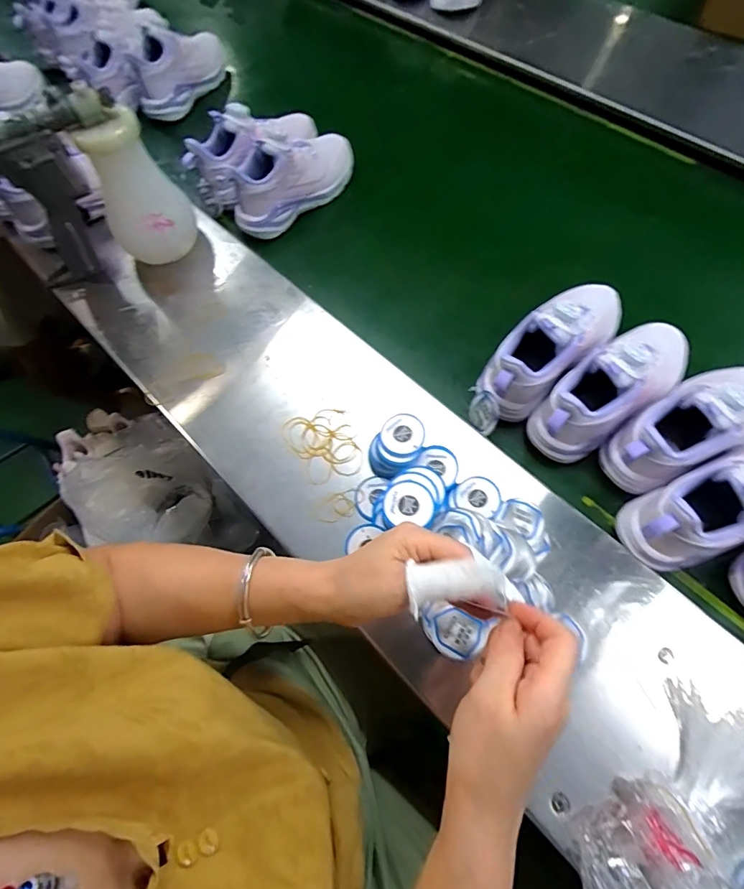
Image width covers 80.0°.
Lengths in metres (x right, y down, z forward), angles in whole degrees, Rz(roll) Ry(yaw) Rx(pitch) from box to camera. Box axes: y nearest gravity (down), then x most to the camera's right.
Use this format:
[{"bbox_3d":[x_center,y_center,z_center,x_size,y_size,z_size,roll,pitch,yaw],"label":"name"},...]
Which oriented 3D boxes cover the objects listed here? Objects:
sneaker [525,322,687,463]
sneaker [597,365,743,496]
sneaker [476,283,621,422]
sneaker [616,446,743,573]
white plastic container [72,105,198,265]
[{"bbox_3d":[0.264,-0.072,0.477,0.215,0.100,0.080,-37,66,-11],"label":"sneaker"},{"bbox_3d":[0.345,-0.030,0.455,0.225,0.102,0.079,-26,65,-6],"label":"sneaker"},{"bbox_3d":[0.207,-0.122,0.510,0.214,0.111,0.087,-42,68,-13],"label":"sneaker"},{"bbox_3d":[0.350,0.049,0.419,0.215,0.100,0.079,-19,64,-3],"label":"sneaker"},{"bbox_3d":[-0.291,-0.313,0.561,0.098,0.181,0.074,-22,65,-4],"label":"white plastic container"}]

